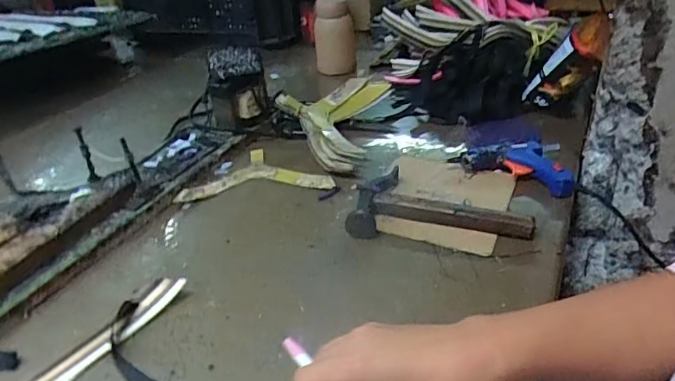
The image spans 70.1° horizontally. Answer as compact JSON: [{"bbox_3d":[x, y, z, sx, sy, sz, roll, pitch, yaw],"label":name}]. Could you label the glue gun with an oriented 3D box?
[{"bbox_3d":[0.207,-0.025,0.578,0.111,0.023,0.100,-6,31,-2],"label":"glue gun"}]

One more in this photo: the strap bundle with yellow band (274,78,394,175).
[{"bbox_3d":[-0.010,-0.110,0.719,0.142,0.058,0.243,6,33,17],"label":"strap bundle with yellow band"}]

